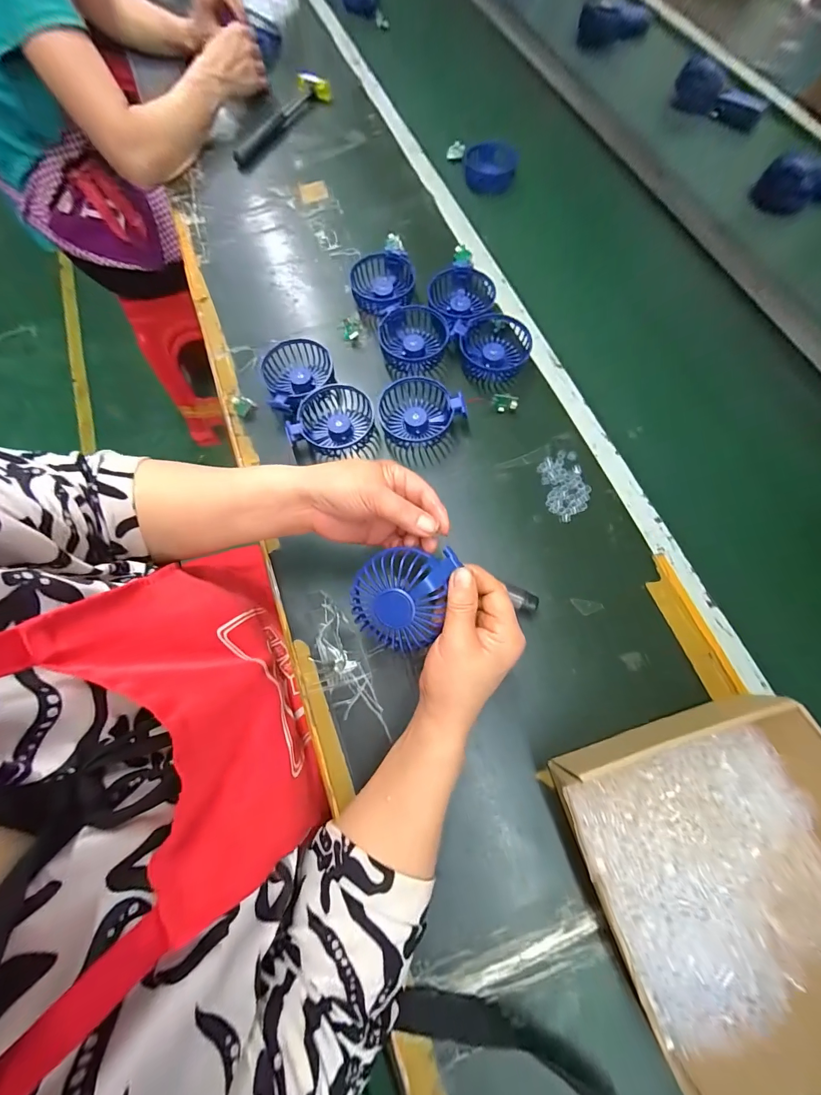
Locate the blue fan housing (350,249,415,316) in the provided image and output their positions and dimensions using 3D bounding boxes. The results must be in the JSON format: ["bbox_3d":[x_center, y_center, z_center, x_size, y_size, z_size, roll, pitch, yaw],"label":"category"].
[{"bbox_3d":[-0.035,-0.366,0.516,0.091,0.033,0.099,-21,73,-6],"label":"blue fan housing"}]

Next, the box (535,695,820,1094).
[{"bbox_3d":[0.250,0.249,0.293,0.226,0.077,0.218,-18,73,-5],"label":"box"}]

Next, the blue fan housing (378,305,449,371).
[{"bbox_3d":[0.003,-0.279,0.486,0.085,0.031,0.083,-4,72,-1],"label":"blue fan housing"}]

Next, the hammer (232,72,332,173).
[{"bbox_3d":[-0.235,-0.756,0.650,0.059,0.035,0.242,31,75,10],"label":"hammer"}]

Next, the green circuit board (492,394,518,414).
[{"bbox_3d":[0.118,-0.180,0.458,0.030,0.022,0.006,6,41,1],"label":"green circuit board"}]

